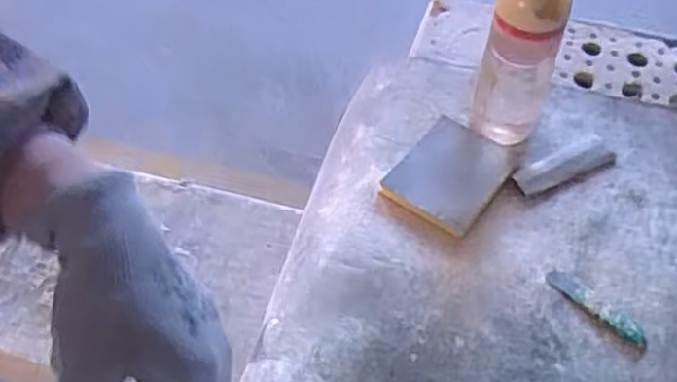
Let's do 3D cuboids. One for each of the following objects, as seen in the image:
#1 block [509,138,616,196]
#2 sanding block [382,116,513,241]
[{"bbox_3d":[0.243,-0.025,0.780,0.122,0.014,0.041,-23,54,-16],"label":"block"},{"bbox_3d":[0.119,-0.023,0.766,0.105,0.018,0.134,26,61,27],"label":"sanding block"}]

